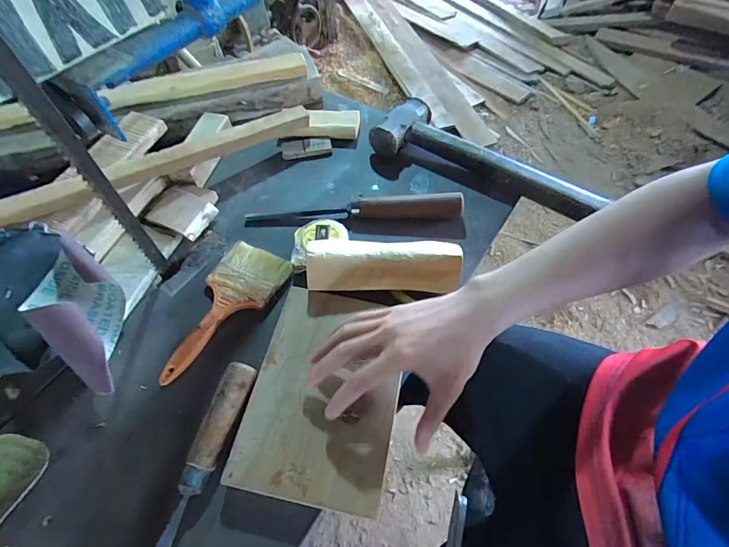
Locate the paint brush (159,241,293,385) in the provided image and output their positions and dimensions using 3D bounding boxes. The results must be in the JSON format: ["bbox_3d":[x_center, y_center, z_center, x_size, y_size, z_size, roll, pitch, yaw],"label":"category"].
[{"bbox_3d":[-0.167,0.044,0.469,0.087,0.017,0.186,22,60,16],"label":"paint brush"}]

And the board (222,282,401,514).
[{"bbox_3d":[-0.039,0.112,0.400,0.143,0.010,0.208,8,59,9],"label":"board"}]

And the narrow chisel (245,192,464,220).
[{"bbox_3d":[-0.015,-0.091,0.543,0.293,0.028,0.025,-1,57,2],"label":"narrow chisel"}]

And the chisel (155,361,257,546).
[{"bbox_3d":[-0.158,0.190,0.358,0.030,0.032,0.223,14,58,12],"label":"chisel"}]

